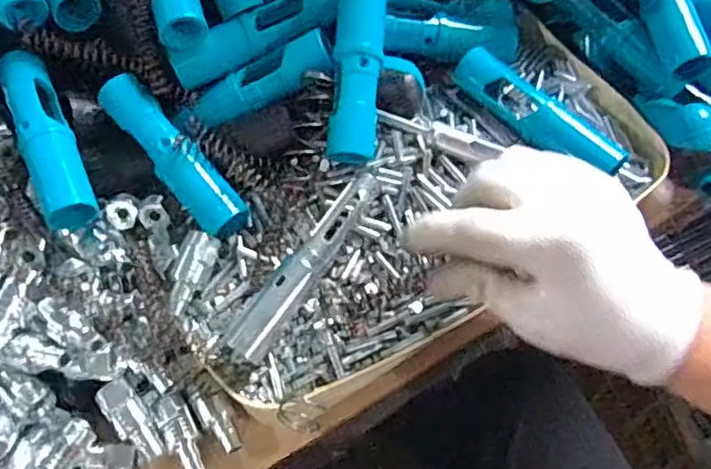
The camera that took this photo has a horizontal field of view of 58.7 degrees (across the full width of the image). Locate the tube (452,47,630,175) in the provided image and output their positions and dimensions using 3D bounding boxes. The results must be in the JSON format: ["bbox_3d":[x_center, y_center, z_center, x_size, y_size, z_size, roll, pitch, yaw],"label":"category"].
[{"bbox_3d":[0.113,-0.078,0.393,0.029,0.020,0.121,-38,61,-19],"label":"tube"}]

